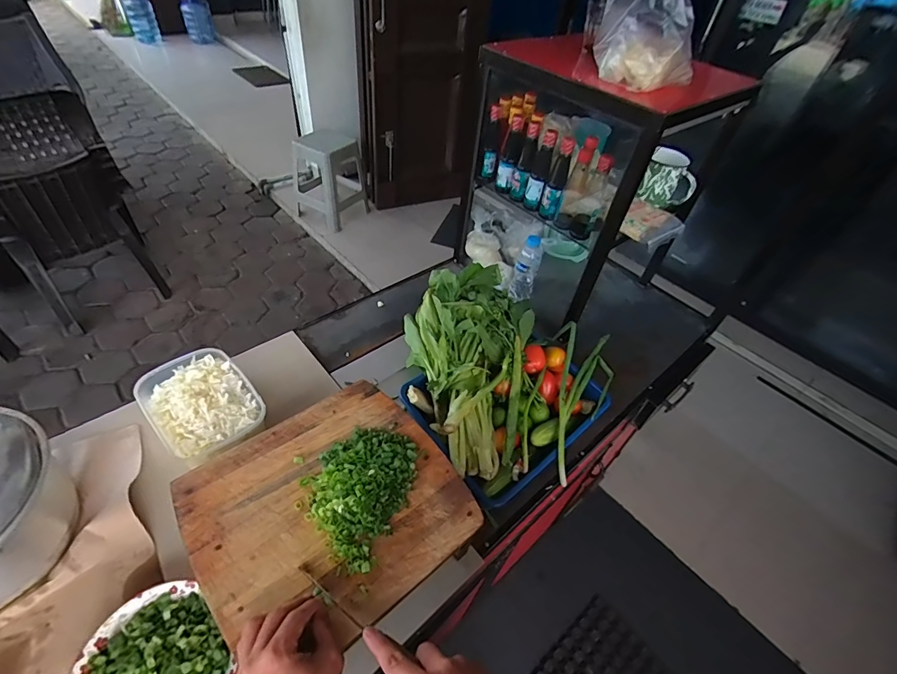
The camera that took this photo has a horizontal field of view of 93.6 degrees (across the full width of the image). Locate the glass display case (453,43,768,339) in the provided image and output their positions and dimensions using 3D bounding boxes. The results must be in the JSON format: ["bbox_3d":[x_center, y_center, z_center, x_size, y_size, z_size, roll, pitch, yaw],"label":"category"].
[{"bbox_3d":[0.312,-0.346,0.972,0.405,0.504,0.433,-29,57,-30],"label":"glass display case"}]

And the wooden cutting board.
[{"bbox_3d":[-0.147,0.199,0.520,0.296,0.028,0.280,-31,57,-31],"label":"wooden cutting board"}]

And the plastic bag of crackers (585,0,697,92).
[{"bbox_3d":[0.313,-0.499,0.658,0.102,0.155,0.164,-12,49,-18],"label":"plastic bag of crackers"}]

